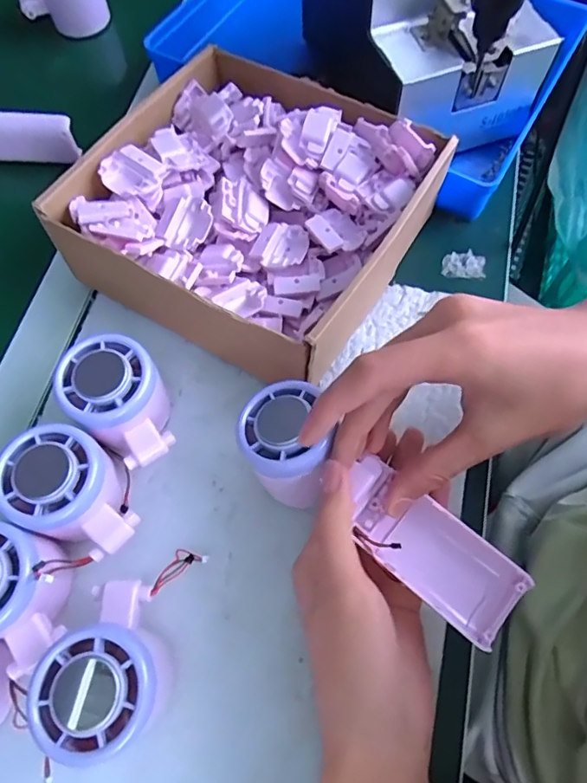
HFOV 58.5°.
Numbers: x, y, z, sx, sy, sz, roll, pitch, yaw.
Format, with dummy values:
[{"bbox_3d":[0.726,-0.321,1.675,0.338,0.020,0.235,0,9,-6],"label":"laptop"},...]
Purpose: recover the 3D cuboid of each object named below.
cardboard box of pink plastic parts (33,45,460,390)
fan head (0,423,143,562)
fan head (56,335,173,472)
[{"bbox_3d":[-0.029,-0.125,0.366,0.212,0.066,0.209,26,70,12],"label":"cardboard box of pink plastic parts"},{"bbox_3d":[-0.119,0.059,0.295,0.072,0.058,0.053,36,73,15],"label":"fan head"},{"bbox_3d":[-0.099,0.010,0.316,0.051,0.055,0.074,-40,72,-14],"label":"fan head"}]

